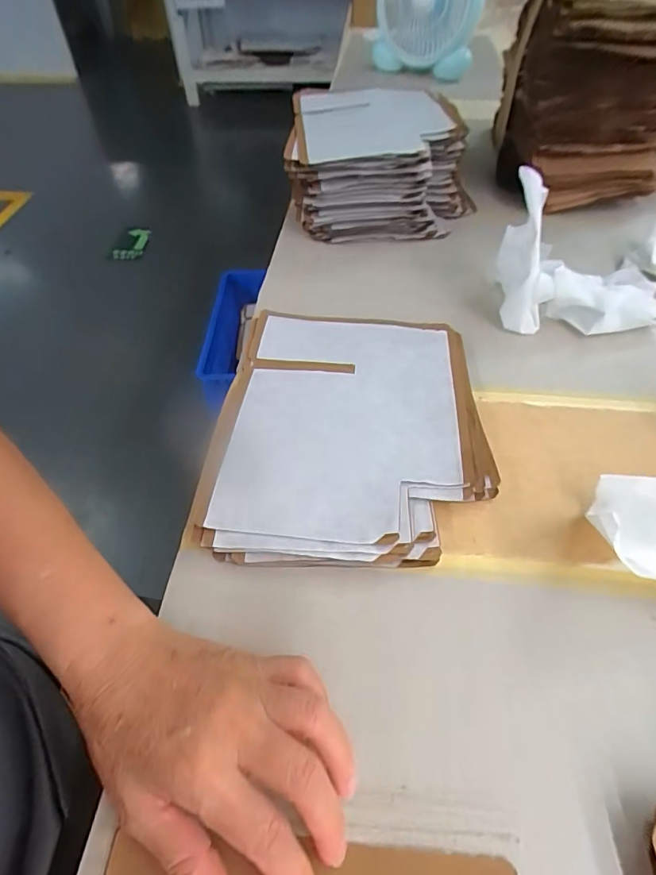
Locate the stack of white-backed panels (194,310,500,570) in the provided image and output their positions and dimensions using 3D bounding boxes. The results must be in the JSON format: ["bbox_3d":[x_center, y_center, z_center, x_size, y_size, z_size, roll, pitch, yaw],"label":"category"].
[{"bbox_3d":[0.020,-0.014,0.396,0.208,0.022,0.251,2,51,2],"label":"stack of white-backed panels"}]

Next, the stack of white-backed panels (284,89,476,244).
[{"bbox_3d":[0.074,-0.375,0.645,0.236,0.110,0.238,2,51,2],"label":"stack of white-backed panels"}]

